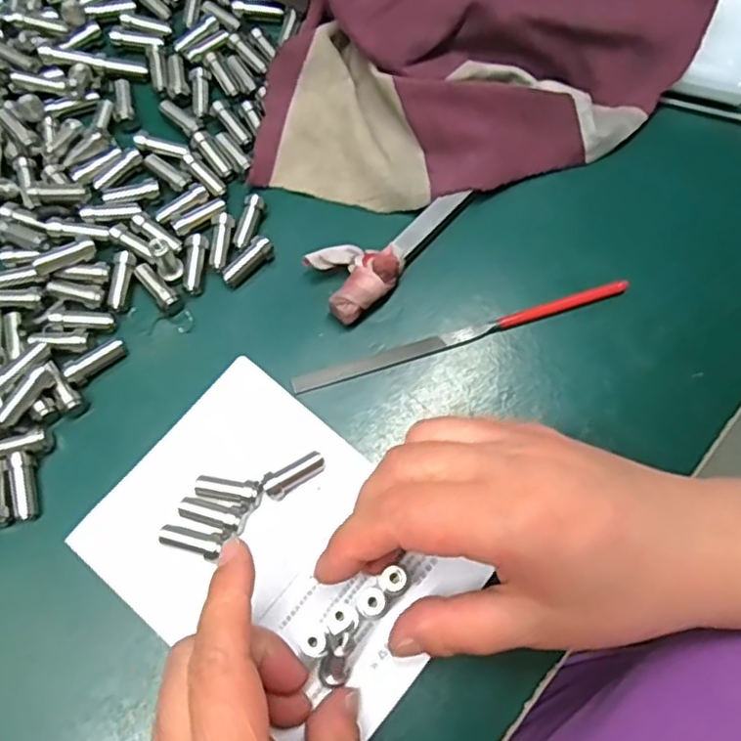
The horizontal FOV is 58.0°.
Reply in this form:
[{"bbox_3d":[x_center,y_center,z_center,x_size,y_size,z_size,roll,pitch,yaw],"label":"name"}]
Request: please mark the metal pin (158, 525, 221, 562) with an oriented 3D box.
[{"bbox_3d":[-0.071,0.067,0.263,0.025,0.004,0.008,19,73,4],"label":"metal pin"}]

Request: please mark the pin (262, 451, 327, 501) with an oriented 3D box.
[{"bbox_3d":[-0.031,0.043,0.275,0.026,0.010,0.010,-30,76,-10],"label":"pin"}]

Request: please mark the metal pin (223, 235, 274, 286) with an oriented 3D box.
[{"bbox_3d":[-0.057,-0.050,0.309,0.027,0.011,0.011,-39,78,-12],"label":"metal pin"}]

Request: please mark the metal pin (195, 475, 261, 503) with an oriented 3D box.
[{"bbox_3d":[-0.058,0.048,0.271,0.026,0.004,0.009,7,73,0],"label":"metal pin"}]

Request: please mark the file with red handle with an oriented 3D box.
[{"bbox_3d":[0.042,-0.016,0.302,0.158,0.004,0.008,-18,74,-7],"label":"file with red handle"}]

